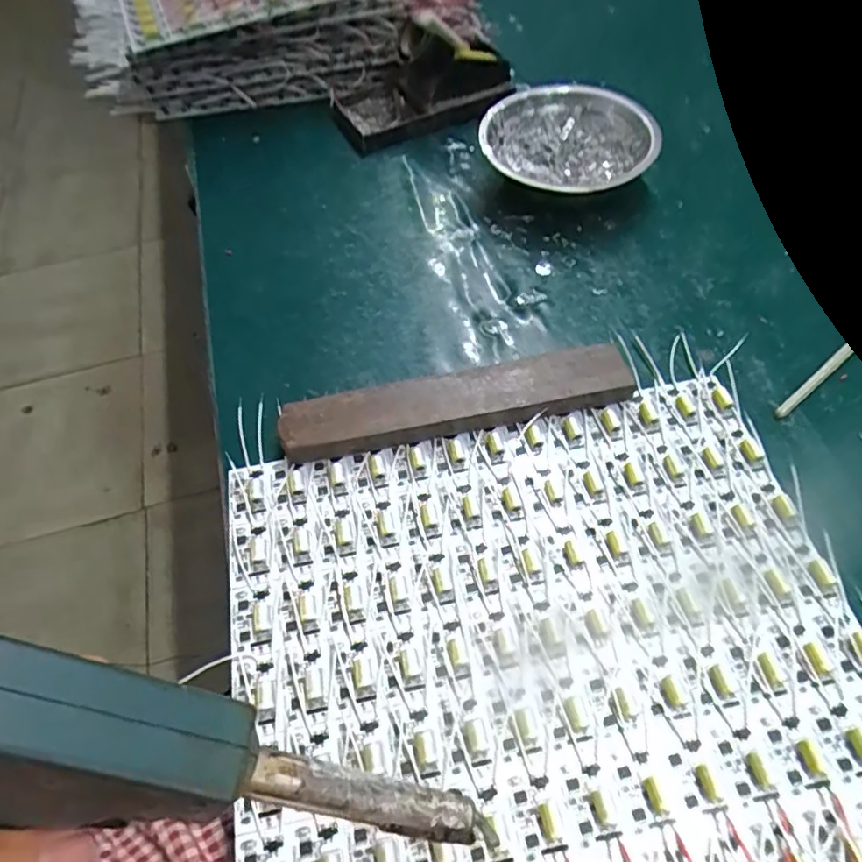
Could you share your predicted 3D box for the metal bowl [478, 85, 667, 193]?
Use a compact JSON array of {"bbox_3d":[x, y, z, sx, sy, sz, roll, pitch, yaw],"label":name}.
[{"bbox_3d":[0.099,-0.204,0.427,0.118,0.041,0.117,-1,59,2],"label":"metal bowl"}]

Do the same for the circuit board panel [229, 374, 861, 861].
[{"bbox_3d":[0.051,0.097,0.271,0.283,0.008,0.233,-11,59,-3],"label":"circuit board panel"}]

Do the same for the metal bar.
[{"bbox_3d":[0.014,-0.016,0.333,0.196,0.018,0.037,-10,59,-3],"label":"metal bar"}]

